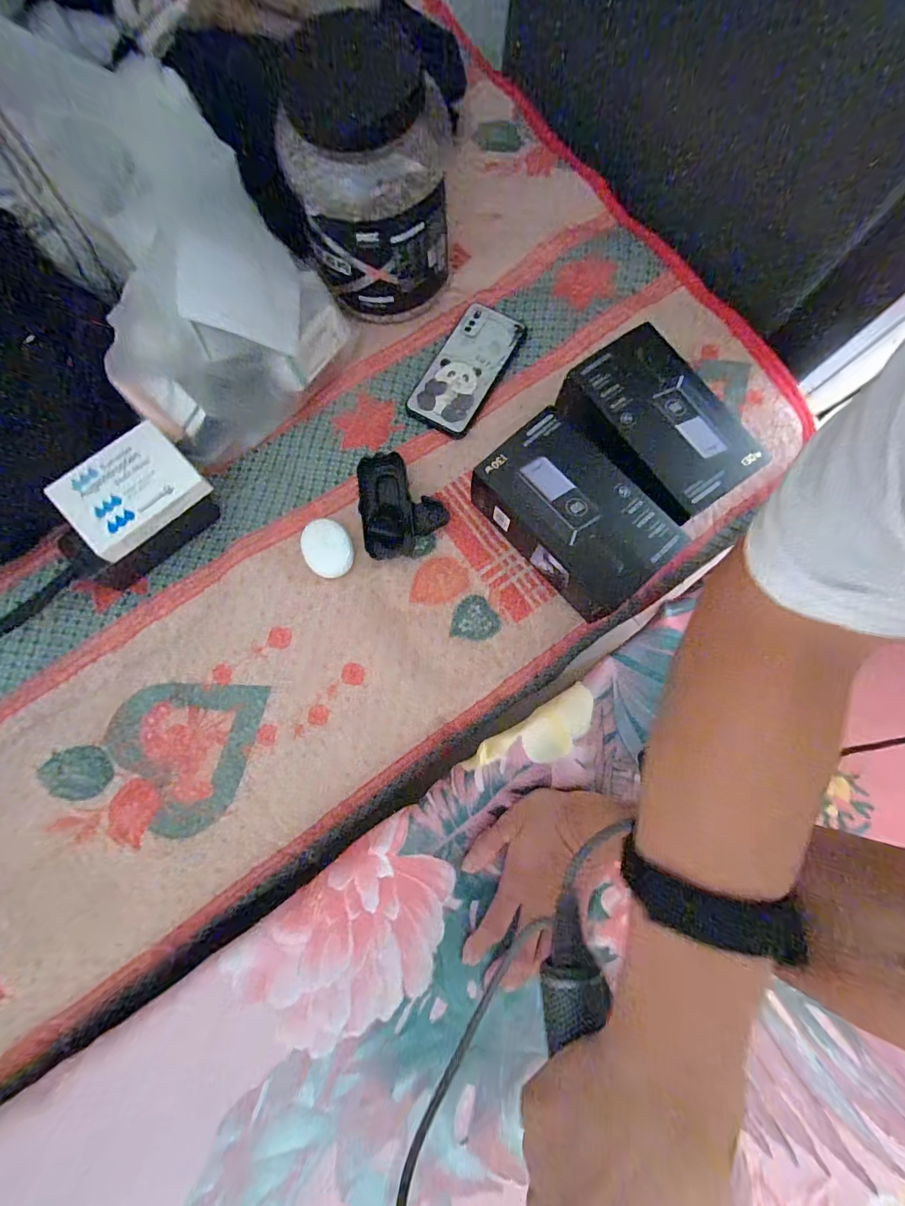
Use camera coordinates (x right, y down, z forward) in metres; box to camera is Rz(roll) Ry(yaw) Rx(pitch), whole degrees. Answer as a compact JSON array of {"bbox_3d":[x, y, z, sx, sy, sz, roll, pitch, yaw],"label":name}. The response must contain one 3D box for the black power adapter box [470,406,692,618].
[{"bbox_3d":[0.112,-0.078,0.417,0.106,0.071,0.176,-41,79,-9],"label":"black power adapter box"}]

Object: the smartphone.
[{"bbox_3d":[0.016,-0.269,0.498,0.078,0.013,0.162,28,78,7],"label":"smartphone"}]

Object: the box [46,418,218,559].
[{"bbox_3d":[-0.297,-0.105,0.402,0.112,0.022,0.083,-40,83,-10],"label":"box"}]

